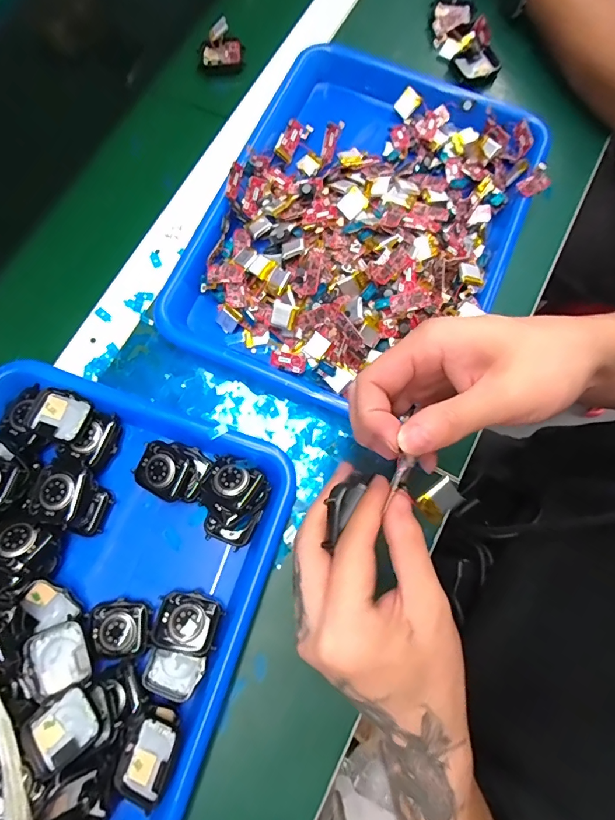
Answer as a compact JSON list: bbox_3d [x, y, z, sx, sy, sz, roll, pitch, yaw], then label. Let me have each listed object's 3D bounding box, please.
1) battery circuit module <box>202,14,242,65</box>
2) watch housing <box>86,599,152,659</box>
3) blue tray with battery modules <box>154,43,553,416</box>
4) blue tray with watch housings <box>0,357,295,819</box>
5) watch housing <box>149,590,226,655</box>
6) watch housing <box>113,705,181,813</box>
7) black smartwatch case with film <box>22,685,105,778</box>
[{"bbox_3d":[-0.088,-0.375,0.441,0.040,0.027,0.035,-3,77,-1],"label":"battery circuit module"},{"bbox_3d":[-0.133,0.155,0.305,0.042,0.013,0.036,-1,77,-1],"label":"watch housing"},{"bbox_3d":[0.046,-0.163,0.371,0.252,0.049,0.326,25,78,5],"label":"blue tray with battery modules"},{"bbox_3d":[-0.169,0.147,0.293,0.242,0.043,0.327,19,77,4],"label":"blue tray with watch housings"},{"bbox_3d":[-0.084,0.148,0.298,0.044,0.010,0.034,14,77,3],"label":"watch housing"},{"bbox_3d":[-0.101,0.221,0.275,0.033,0.016,0.047,20,77,4],"label":"watch housing"},{"bbox_3d":[-0.151,0.198,0.268,0.043,0.009,0.037,-43,69,-13],"label":"black smartwatch case with film"}]

